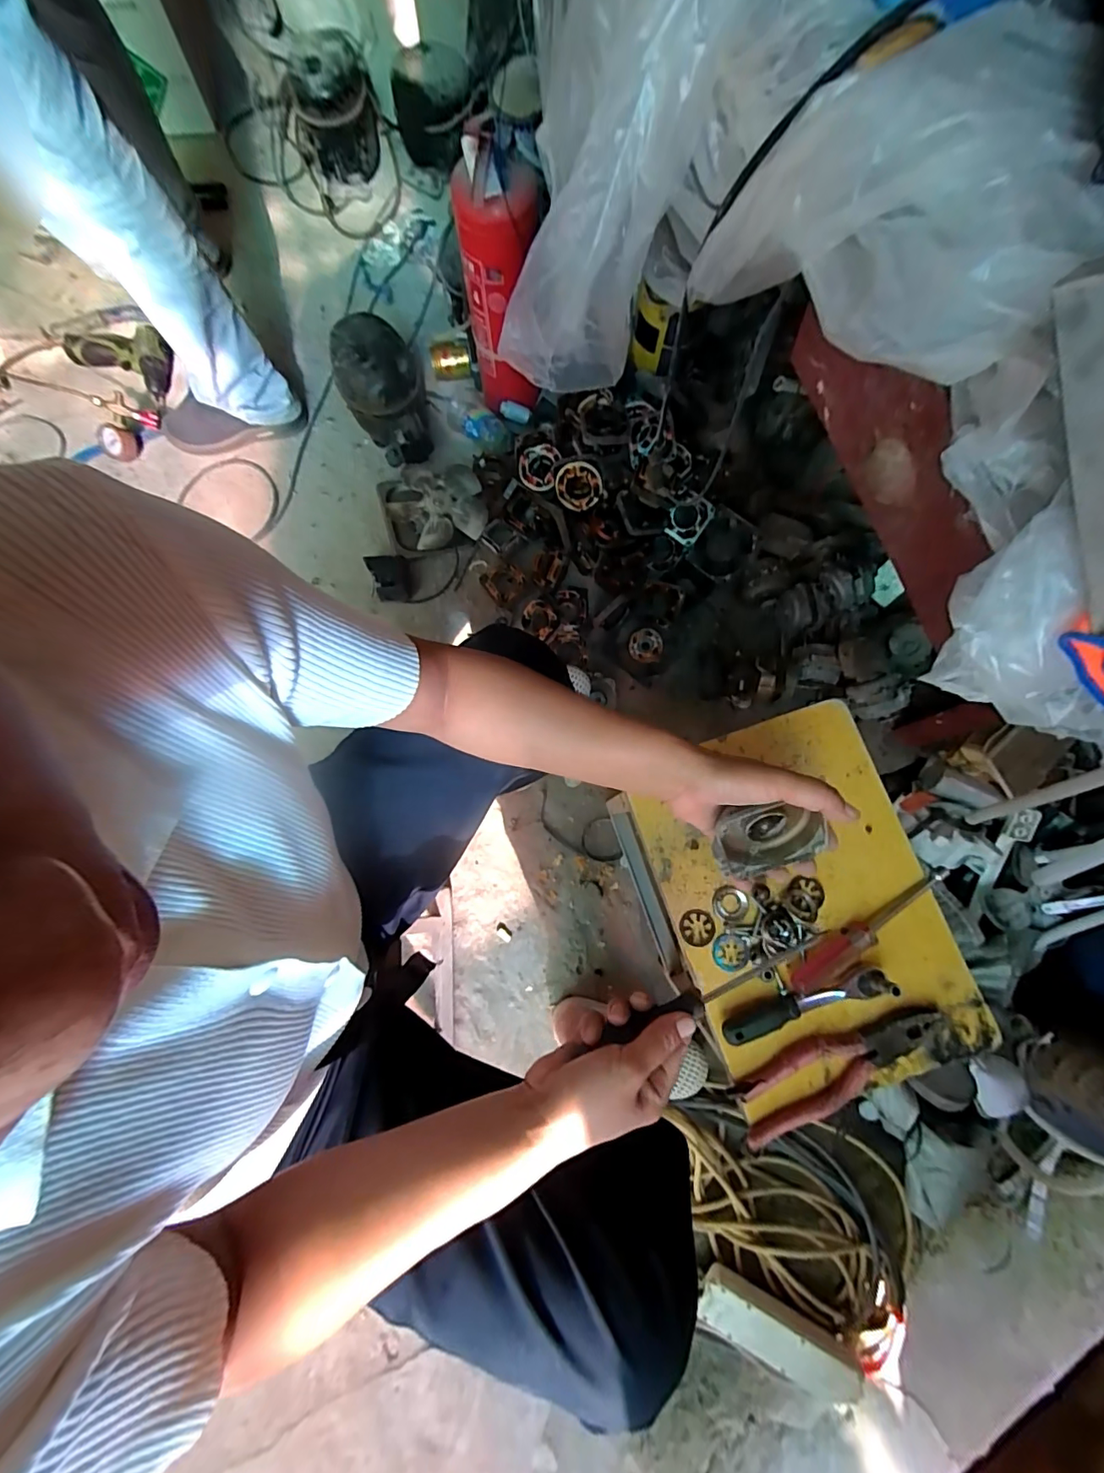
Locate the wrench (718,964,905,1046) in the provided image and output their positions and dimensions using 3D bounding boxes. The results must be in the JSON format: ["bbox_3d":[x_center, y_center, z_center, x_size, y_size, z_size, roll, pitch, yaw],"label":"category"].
[{"bbox_3d":[0.221,0.237,0.435,0.145,0.038,0.023,-19,79,-5],"label":"wrench"}]

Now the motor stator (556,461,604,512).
[{"bbox_3d":[0.047,-0.440,0.876,0.079,0.079,0.032,-10,47,22],"label":"motor stator"}]

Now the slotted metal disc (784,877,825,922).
[{"bbox_3d":[0.235,0.150,0.467,0.032,0.007,0.037,23,79,4],"label":"slotted metal disc"}]

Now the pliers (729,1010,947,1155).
[{"bbox_3d":[0.249,0.284,0.436,0.197,0.018,0.052,-27,80,-6],"label":"pliers"}]

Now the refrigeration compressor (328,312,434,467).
[{"bbox_3d":[-0.315,-0.632,0.949,0.144,0.154,0.221,-19,79,-5],"label":"refrigeration compressor"}]

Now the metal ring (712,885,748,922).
[{"bbox_3d":[0.167,0.157,0.471,0.030,0.010,0.032,0,78,-1],"label":"metal ring"}]

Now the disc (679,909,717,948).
[{"bbox_3d":[0.137,0.179,0.470,0.033,0.004,0.032,0,78,-1],"label":"disc"}]

